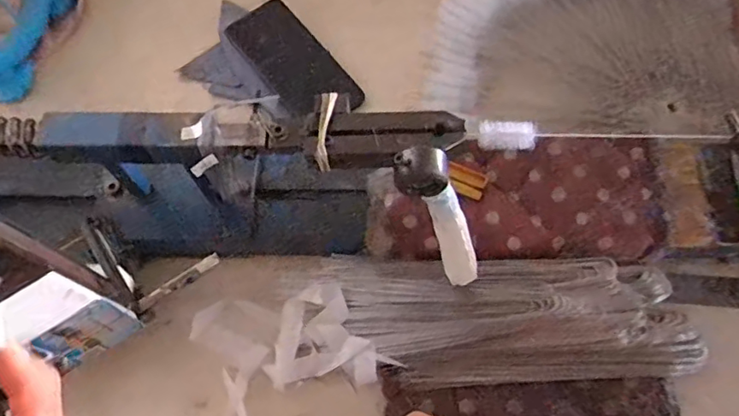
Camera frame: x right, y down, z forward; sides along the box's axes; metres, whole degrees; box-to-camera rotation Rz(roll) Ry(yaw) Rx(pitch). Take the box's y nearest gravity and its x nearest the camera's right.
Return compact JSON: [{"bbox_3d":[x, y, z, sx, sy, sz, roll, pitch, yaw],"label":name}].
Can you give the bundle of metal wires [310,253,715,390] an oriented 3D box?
[{"bbox_3d":[0.114,0.095,0.463,0.322,0.040,0.101,3,67,3],"label":"bundle of metal wires"}]

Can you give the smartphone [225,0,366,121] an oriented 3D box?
[{"bbox_3d":[-0.082,-0.159,0.596,0.076,0.012,0.154,-38,83,-9],"label":"smartphone"}]

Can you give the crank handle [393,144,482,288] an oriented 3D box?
[{"bbox_3d":[0.057,0.007,0.417,0.035,0.138,0.029,-41,39,-15],"label":"crank handle"}]

